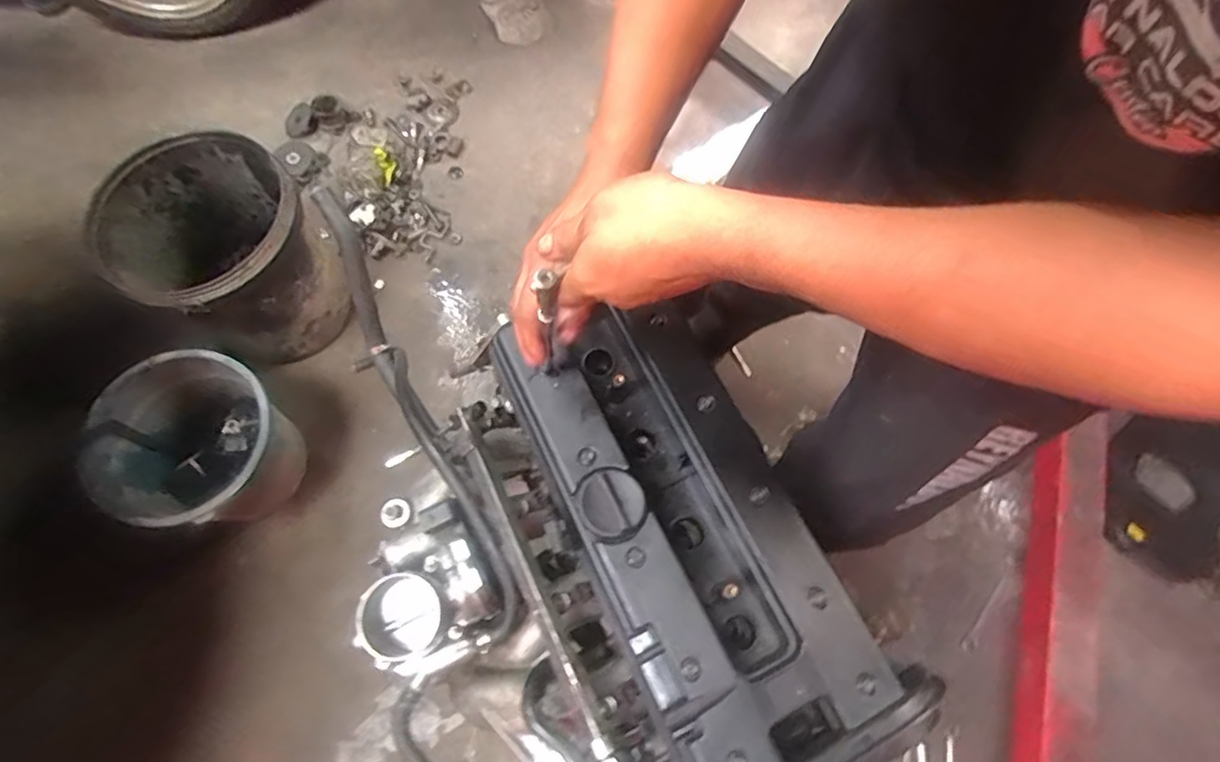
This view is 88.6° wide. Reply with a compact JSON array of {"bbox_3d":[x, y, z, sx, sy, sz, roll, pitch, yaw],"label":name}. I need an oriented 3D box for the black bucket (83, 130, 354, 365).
[{"bbox_3d":[-0.644,-0.214,1.084,0.295,0.295,0.292,0,70,0],"label":"black bucket"}]

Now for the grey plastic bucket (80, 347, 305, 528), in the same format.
[{"bbox_3d":[-0.652,0.109,1.010,0.257,0.214,0.249,0,70,0],"label":"grey plastic bucket"}]

